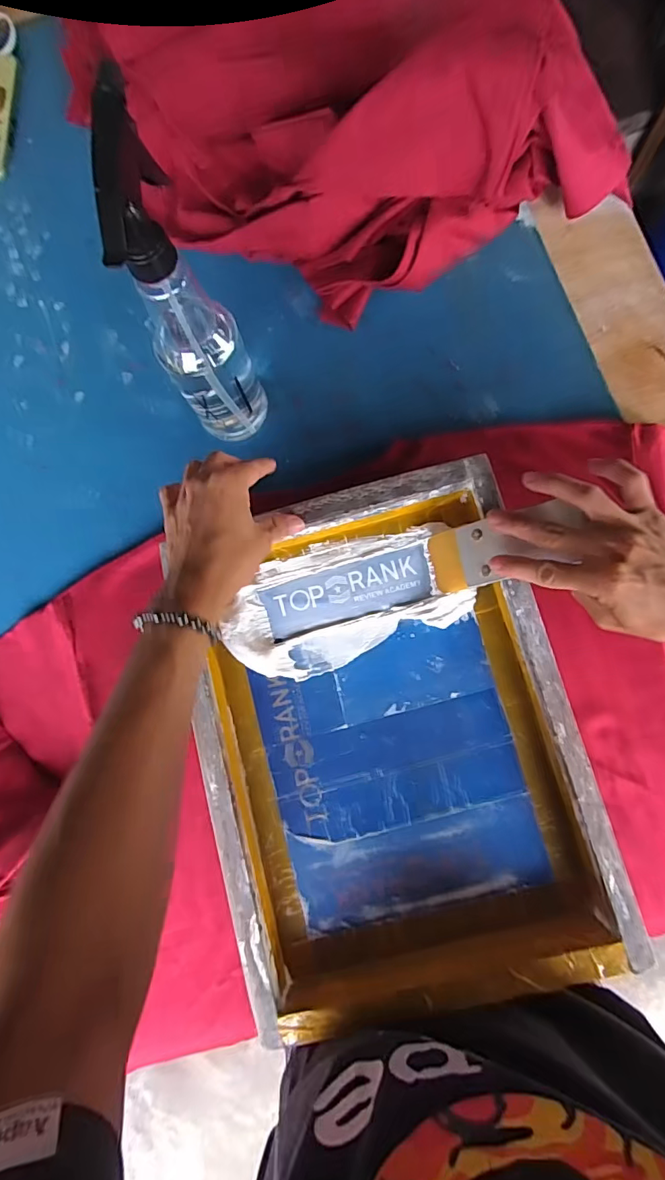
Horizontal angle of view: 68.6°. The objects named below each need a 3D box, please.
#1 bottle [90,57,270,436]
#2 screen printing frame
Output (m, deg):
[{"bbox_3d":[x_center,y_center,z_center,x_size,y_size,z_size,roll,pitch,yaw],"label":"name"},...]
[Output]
[{"bbox_3d":[-0.108,-0.196,0.360,0.063,0.247,0.066,-28,80,1],"label":"bottle"},{"bbox_3d":[0.042,0.114,0.404,0.285,0.046,0.389,-15,81,3],"label":"screen printing frame"}]

